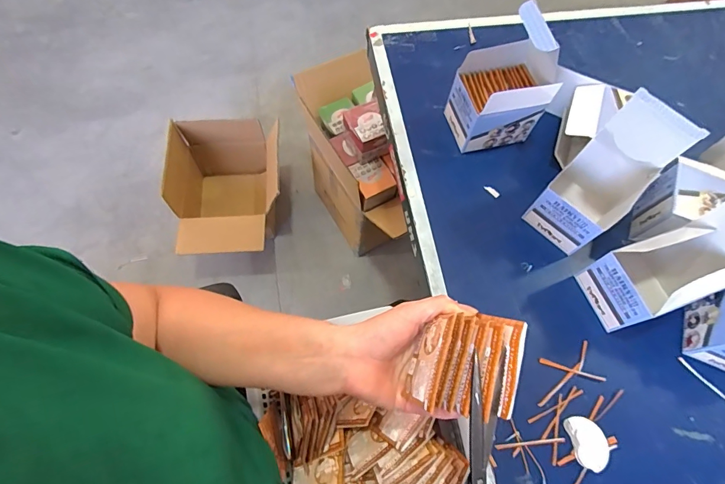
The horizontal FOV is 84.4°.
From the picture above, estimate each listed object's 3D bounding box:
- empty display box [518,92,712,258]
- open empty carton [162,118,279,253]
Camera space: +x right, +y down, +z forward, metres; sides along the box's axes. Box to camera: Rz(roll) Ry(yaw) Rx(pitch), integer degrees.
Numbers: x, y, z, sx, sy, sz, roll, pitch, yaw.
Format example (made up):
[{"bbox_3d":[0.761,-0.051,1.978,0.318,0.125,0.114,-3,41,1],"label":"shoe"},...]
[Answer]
[{"bbox_3d":[0.272,-0.067,0.459,0.096,0.169,0.080,-40,73,-17],"label":"empty display box"},{"bbox_3d":[-0.393,-0.121,1.252,0.306,0.362,0.386,-2,66,-3],"label":"open empty carton"}]

